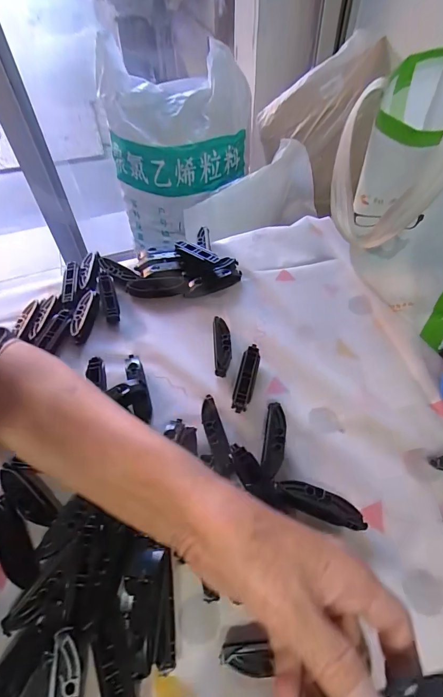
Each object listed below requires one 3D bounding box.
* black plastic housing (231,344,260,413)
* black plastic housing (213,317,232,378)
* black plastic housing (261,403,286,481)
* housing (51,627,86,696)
[{"bbox_3d":[0.027,0.030,0.396,0.019,0.019,0.078,9,54,8],"label":"black plastic housing"},{"bbox_3d":[0.001,-0.005,0.430,0.019,0.013,0.079,-3,53,0],"label":"black plastic housing"},{"bbox_3d":[0.051,0.089,0.357,0.019,0.010,0.073,8,54,7],"label":"black plastic housing"},{"bbox_3d":[-0.102,0.234,0.244,0.022,0.007,0.080,-4,67,-1],"label":"housing"}]

